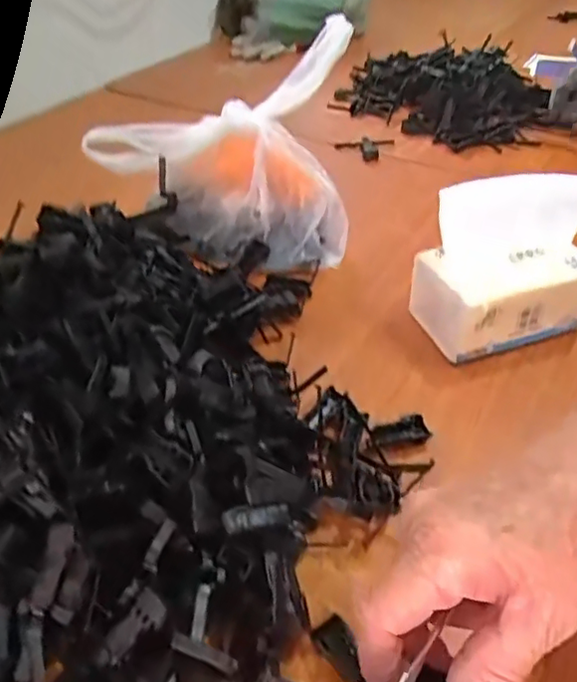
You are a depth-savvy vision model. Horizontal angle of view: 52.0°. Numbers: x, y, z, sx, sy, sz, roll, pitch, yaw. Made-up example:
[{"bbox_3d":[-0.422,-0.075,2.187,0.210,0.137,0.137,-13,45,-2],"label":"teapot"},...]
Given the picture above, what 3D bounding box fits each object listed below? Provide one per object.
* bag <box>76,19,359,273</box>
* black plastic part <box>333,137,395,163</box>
[{"bbox_3d":[-0.056,-0.210,0.642,0.250,0.194,0.165,10,43,12],"label":"bag"},{"bbox_3d":[0.106,-0.285,0.862,0.074,0.013,0.090,16,44,18],"label":"black plastic part"}]

